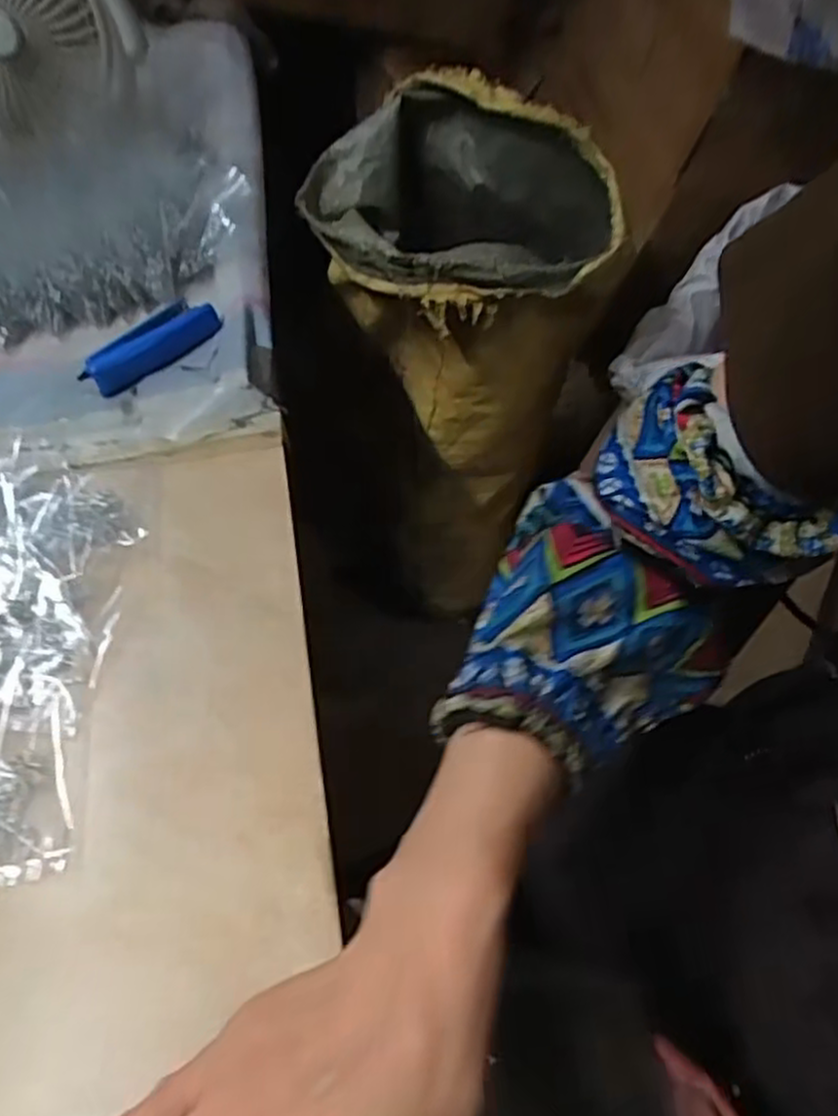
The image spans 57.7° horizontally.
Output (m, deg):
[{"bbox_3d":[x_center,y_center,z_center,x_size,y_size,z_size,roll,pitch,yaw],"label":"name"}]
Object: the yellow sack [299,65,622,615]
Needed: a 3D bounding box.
[{"bbox_3d":[0.043,-0.211,0.988,0.313,0.625,0.304,-4,49,-2],"label":"yellow sack"}]

